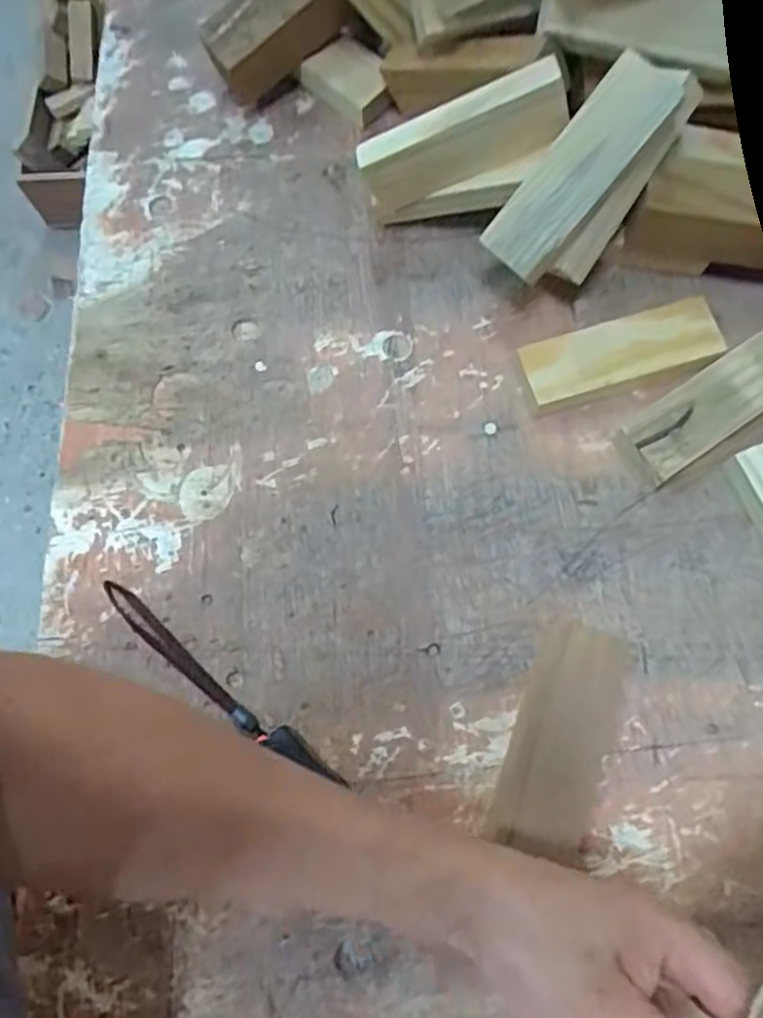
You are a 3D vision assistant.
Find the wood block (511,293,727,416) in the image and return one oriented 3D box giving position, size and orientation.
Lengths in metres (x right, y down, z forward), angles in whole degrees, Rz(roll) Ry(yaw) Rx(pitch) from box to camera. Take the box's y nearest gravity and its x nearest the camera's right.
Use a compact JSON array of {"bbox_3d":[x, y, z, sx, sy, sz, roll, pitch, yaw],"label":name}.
[{"bbox_3d":[0.153,-0.098,0.455,0.125,0.018,0.044,-16,75,-3],"label":"wood block"}]

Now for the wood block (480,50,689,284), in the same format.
[{"bbox_3d":[0.113,-0.198,0.412,0.041,0.015,0.126,46,111,12],"label":"wood block"}]

